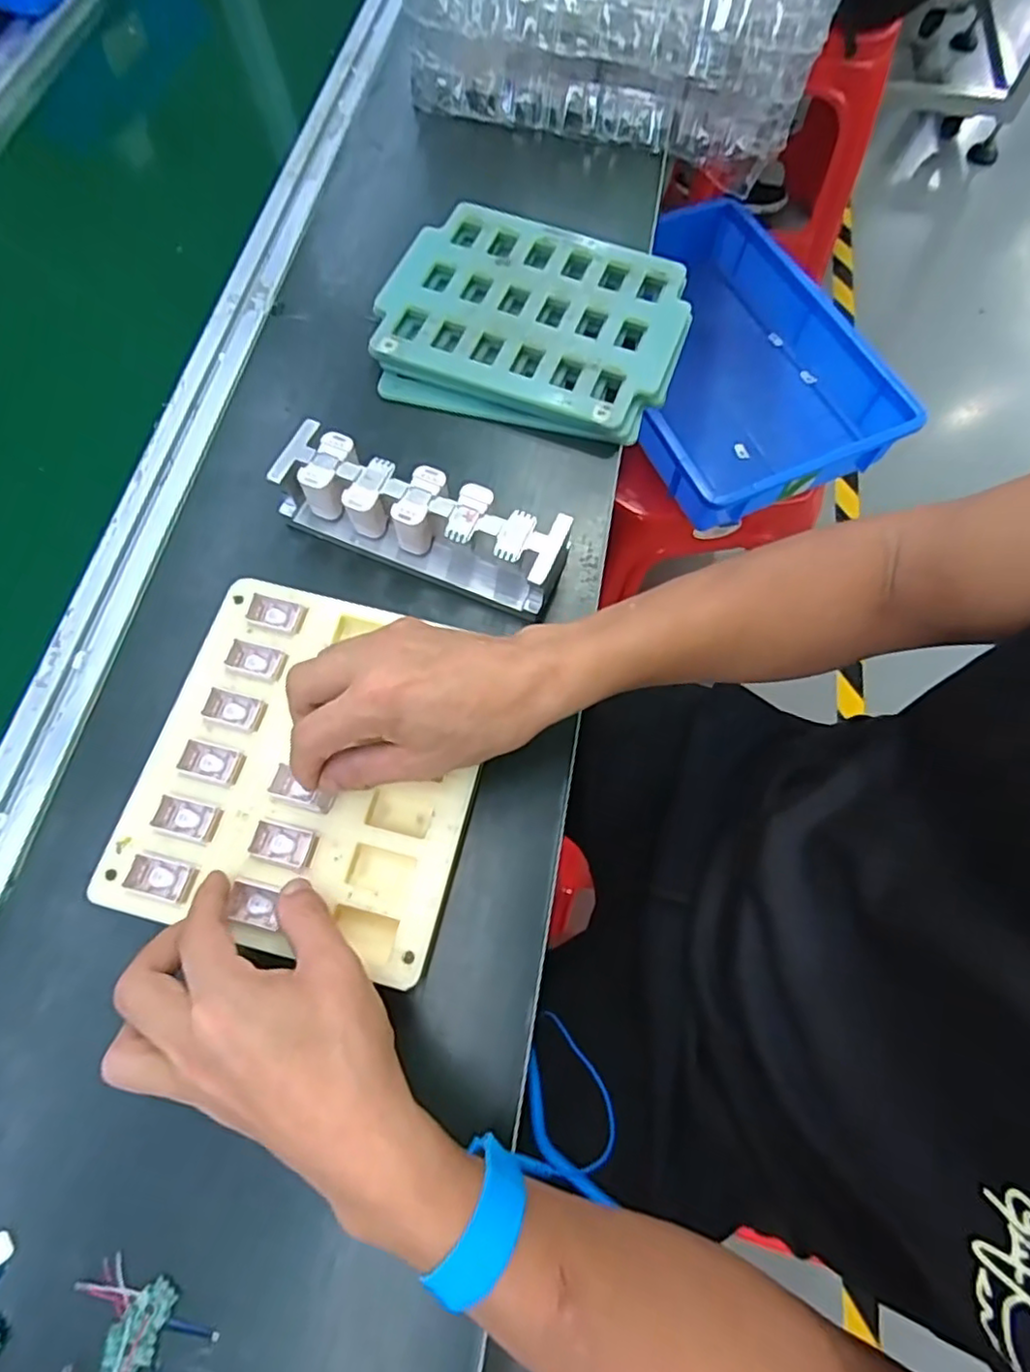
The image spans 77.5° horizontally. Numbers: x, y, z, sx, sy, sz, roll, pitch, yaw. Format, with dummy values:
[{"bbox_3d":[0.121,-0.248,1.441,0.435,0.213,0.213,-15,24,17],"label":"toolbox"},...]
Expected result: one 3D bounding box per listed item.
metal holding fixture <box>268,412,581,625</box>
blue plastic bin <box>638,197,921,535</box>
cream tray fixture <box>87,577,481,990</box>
[{"bbox_3d":[-0.061,-0.106,0.417,0.189,0.049,0.052,22,70,8],"label":"metal holding fixture"},{"bbox_3d":[0.248,-0.398,0.793,0.281,0.086,0.411,-22,70,-9],"label":"blue plastic bin"},{"bbox_3d":[-0.111,0.042,0.362,0.177,0.021,0.196,13,69,6],"label":"cream tray fixture"}]

